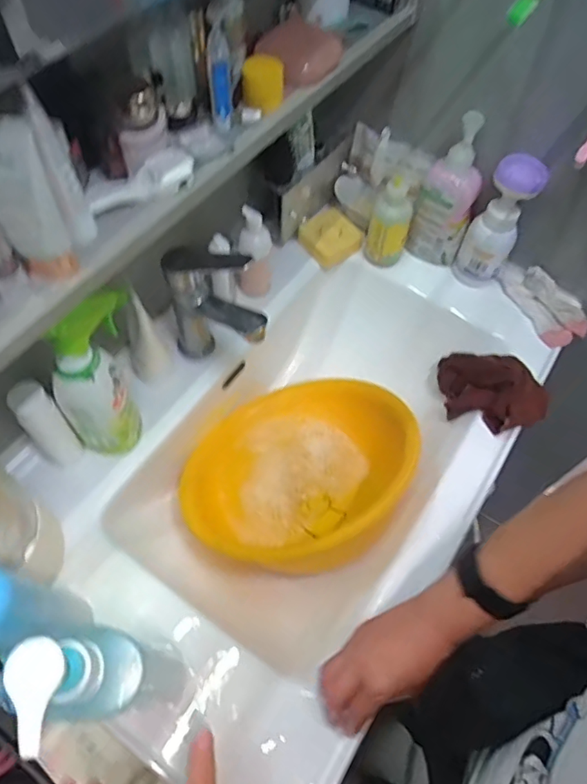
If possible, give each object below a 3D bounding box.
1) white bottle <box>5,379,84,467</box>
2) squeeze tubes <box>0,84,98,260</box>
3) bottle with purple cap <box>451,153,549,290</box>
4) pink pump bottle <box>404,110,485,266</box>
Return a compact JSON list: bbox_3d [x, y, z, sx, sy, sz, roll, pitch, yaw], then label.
[{"bbox_3d":[-0.273,0.038,0.592,0.039,0.136,0.031,-39,69,-22],"label":"white bottle"},{"bbox_3d":[-0.179,-0.140,0.363,0.057,0.116,0.052,-10,61,-8],"label":"squeeze tubes"},{"bbox_3d":[0.294,-0.243,0.768,0.065,0.178,0.072,28,62,13],"label":"bottle with purple cap"},{"bbox_3d":[0.226,-0.287,0.776,0.083,0.207,0.060,14,60,5],"label":"pink pump bottle"}]

